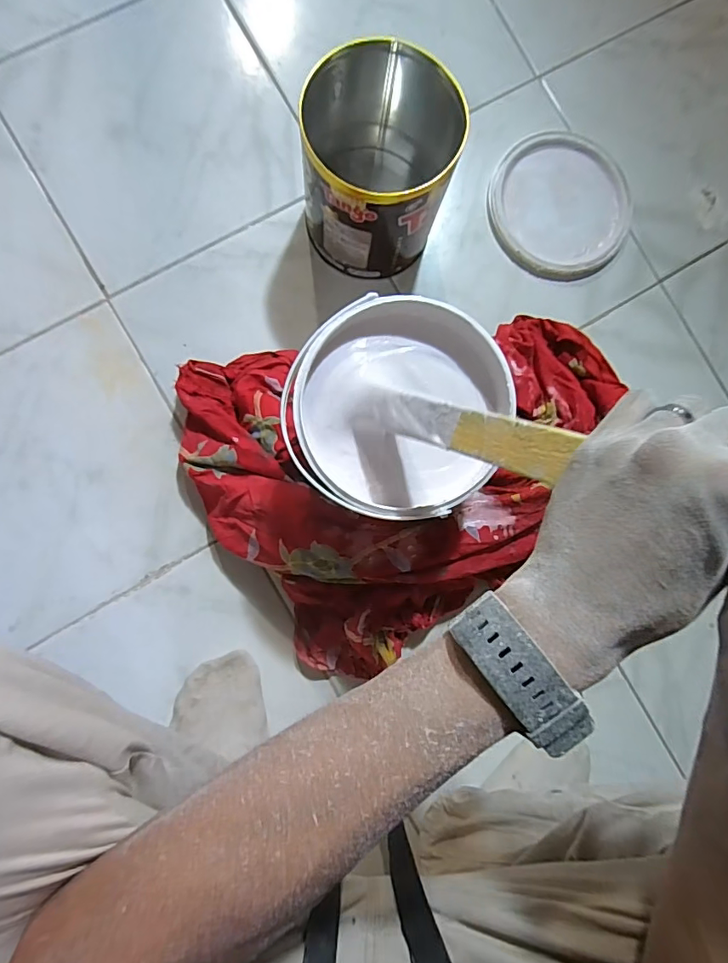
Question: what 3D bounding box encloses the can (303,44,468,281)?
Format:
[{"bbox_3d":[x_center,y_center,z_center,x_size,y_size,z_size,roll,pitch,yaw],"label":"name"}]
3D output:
[{"bbox_3d":[0.014,-0.314,0.509,0.144,0.173,0.158,14,84,-4],"label":"can"}]

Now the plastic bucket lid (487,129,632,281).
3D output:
[{"bbox_3d":[0.242,-0.340,0.608,0.176,0.016,0.175,0,85,-5],"label":"plastic bucket lid"}]

